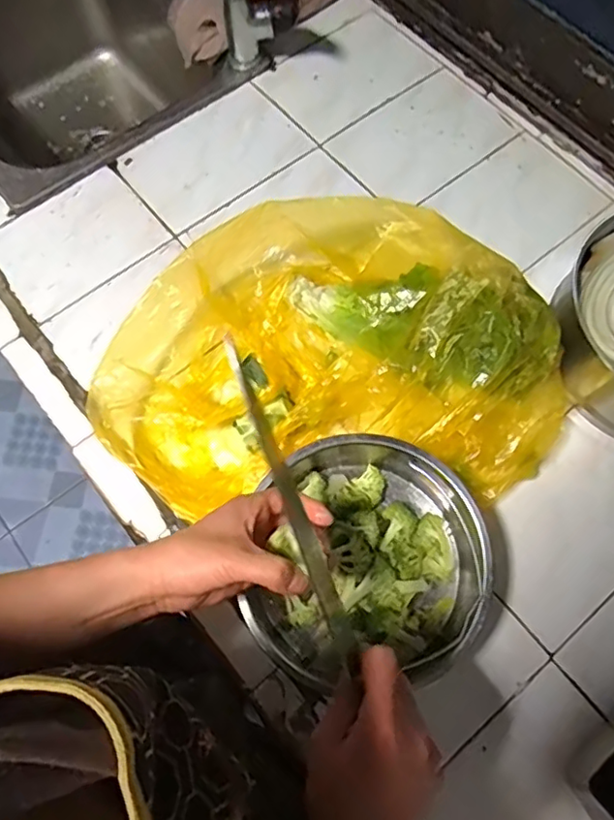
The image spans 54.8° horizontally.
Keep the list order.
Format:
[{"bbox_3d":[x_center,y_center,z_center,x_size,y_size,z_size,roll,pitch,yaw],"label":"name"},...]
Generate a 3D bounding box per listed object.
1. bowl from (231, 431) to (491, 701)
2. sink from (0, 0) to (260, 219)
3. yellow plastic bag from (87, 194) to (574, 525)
[{"bbox_3d":[0.061,0.129,0.531,0.183,0.073,0.201,-1,69,1],"label":"bowl"},{"bbox_3d":[-0.349,-0.489,0.923,0.394,0.233,0.483,-37,73,-13],"label":"sink"},{"bbox_3d":[0.021,-0.072,0.586,0.423,0.120,0.297,0,69,2],"label":"yellow plastic bag"}]

